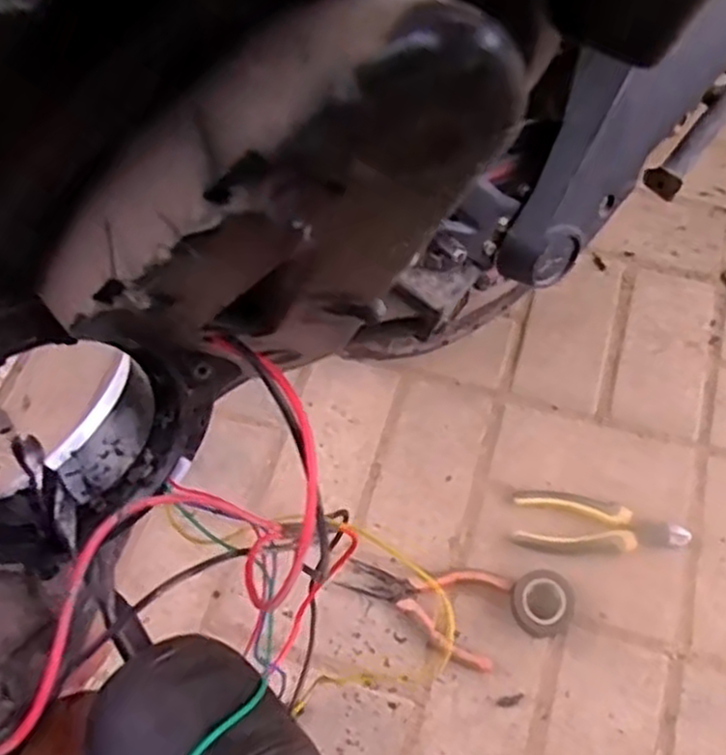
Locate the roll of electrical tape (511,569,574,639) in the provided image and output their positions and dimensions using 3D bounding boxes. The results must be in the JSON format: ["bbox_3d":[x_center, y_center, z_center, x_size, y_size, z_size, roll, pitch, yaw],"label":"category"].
[{"bbox_3d":[0.153,0.192,0.649,0.050,0.019,0.054,-1,65,2],"label":"roll of electrical tape"}]

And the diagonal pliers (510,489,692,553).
[{"bbox_3d":[0.215,0.136,0.690,0.151,0.019,0.057,7,66,6],"label":"diagonal pliers"}]

